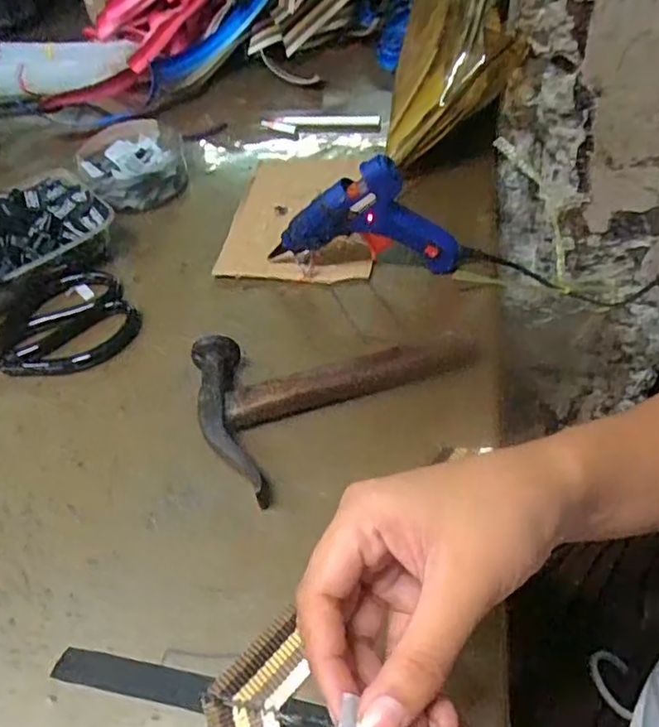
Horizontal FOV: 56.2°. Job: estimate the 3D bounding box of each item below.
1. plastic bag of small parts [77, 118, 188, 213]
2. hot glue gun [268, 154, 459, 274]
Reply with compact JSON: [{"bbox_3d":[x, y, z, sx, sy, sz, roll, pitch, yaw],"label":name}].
[{"bbox_3d":[-0.186,-0.196,0.590,0.090,0.031,0.115,-16,50,-7],"label":"plastic bag of small parts"},{"bbox_3d":[0.025,-0.103,0.450,0.134,0.092,0.028,-2,49,5],"label":"hot glue gun"}]

